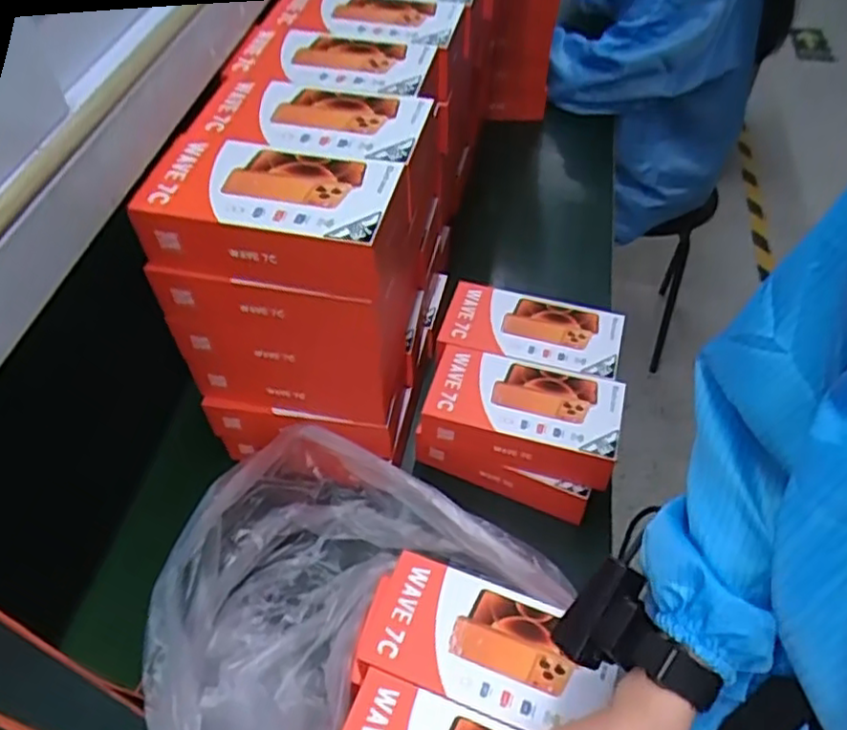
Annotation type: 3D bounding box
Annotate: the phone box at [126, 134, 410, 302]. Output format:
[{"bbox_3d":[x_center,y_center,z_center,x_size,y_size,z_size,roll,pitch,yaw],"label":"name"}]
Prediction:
[{"bbox_3d":[-0.106,-0.117,0.517,0.188,0.054,0.102,10,52,10],"label":"phone box"}]

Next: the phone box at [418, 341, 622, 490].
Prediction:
[{"bbox_3d":[0.097,0.047,0.671,0.183,0.052,0.096,14,53,13],"label":"phone box"}]

